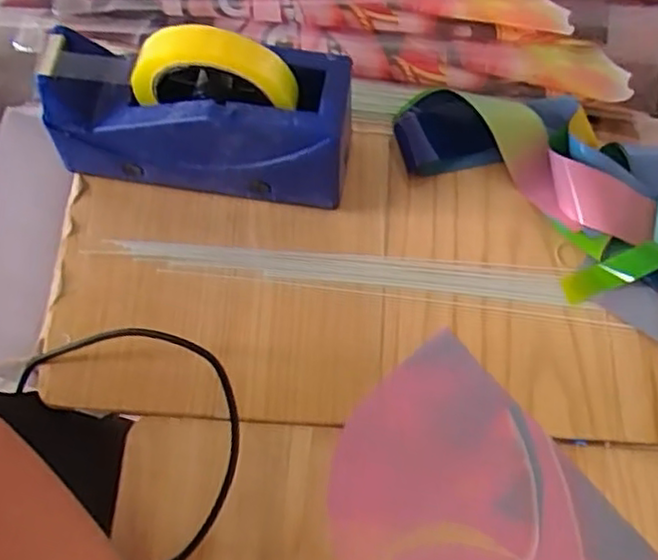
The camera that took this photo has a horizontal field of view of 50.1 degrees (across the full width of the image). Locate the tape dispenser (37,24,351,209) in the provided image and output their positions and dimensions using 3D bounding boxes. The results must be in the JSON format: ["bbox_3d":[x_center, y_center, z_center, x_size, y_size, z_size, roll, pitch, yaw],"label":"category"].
[{"bbox_3d":[-0.086,-0.115,0.479,0.201,0.136,0.067,8,69,1],"label":"tape dispenser"}]

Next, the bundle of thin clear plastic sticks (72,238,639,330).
[{"bbox_3d":[0.020,-0.006,0.504,0.356,0.009,0.034,8,69,1],"label":"bundle of thin clear plastic sticks"}]

